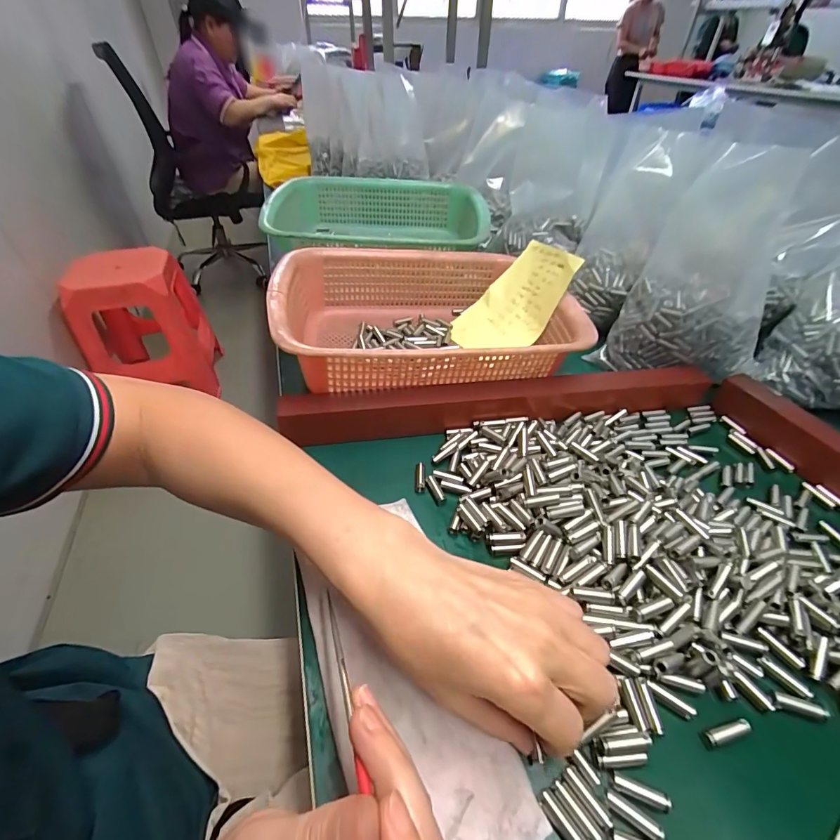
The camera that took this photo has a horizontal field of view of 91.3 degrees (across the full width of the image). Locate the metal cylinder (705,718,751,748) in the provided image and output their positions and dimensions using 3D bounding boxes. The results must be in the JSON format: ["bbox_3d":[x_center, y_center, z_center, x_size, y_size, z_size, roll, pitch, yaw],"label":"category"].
[{"bbox_3d":[0.159,0.161,0.211,0.024,0.005,0.007,-10,46,-11],"label":"metal cylinder"}]

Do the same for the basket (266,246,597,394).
[{"bbox_3d":[0.008,-0.111,0.438,0.298,0.082,0.225,-4,45,-5],"label":"basket"}]

